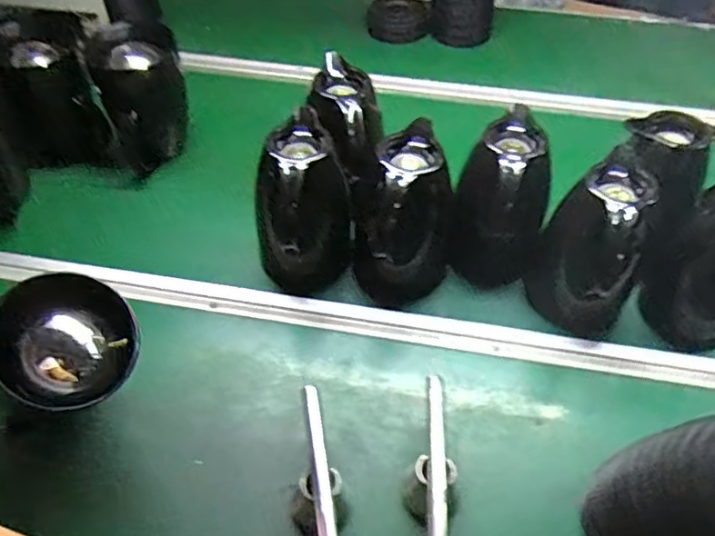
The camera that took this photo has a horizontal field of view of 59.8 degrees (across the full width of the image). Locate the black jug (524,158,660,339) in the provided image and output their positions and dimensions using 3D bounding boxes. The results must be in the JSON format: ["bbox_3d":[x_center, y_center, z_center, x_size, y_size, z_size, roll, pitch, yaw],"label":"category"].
[{"bbox_3d":[0.298,-0.026,0.787,0.124,0.228,0.109,22,52,17],"label":"black jug"}]

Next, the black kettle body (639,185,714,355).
[{"bbox_3d":[0.418,0.005,0.742,0.119,0.203,0.126,-1,48,1],"label":"black kettle body"}]

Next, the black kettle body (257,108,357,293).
[{"bbox_3d":[-0.070,-0.066,0.813,0.129,0.226,0.134,2,50,-2],"label":"black kettle body"}]

